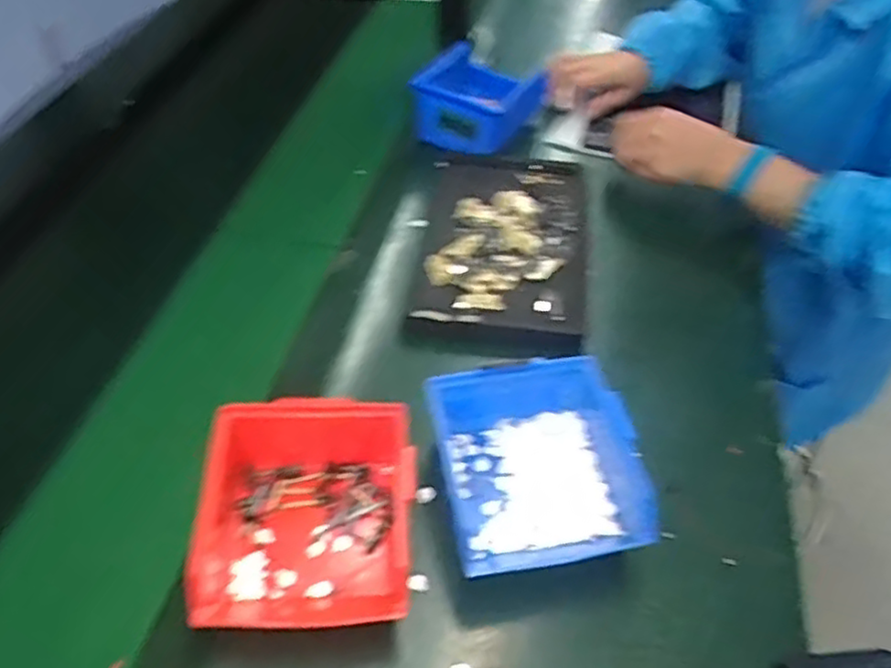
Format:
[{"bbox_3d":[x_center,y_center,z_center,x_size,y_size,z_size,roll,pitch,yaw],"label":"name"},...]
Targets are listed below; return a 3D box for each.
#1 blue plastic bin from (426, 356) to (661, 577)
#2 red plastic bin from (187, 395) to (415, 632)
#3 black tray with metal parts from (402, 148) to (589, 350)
[{"bbox_3d":[0.062,0.091,0.483,0.126,0.068,0.134,-8,47,-7],"label":"blue plastic bin"},{"bbox_3d":[-0.093,0.115,0.457,0.142,0.077,0.136,-3,47,-3],"label":"red plastic bin"},{"bbox_3d":[0.051,-0.091,0.668,0.150,0.034,0.252,4,47,3],"label":"black tray with metal parts"}]

